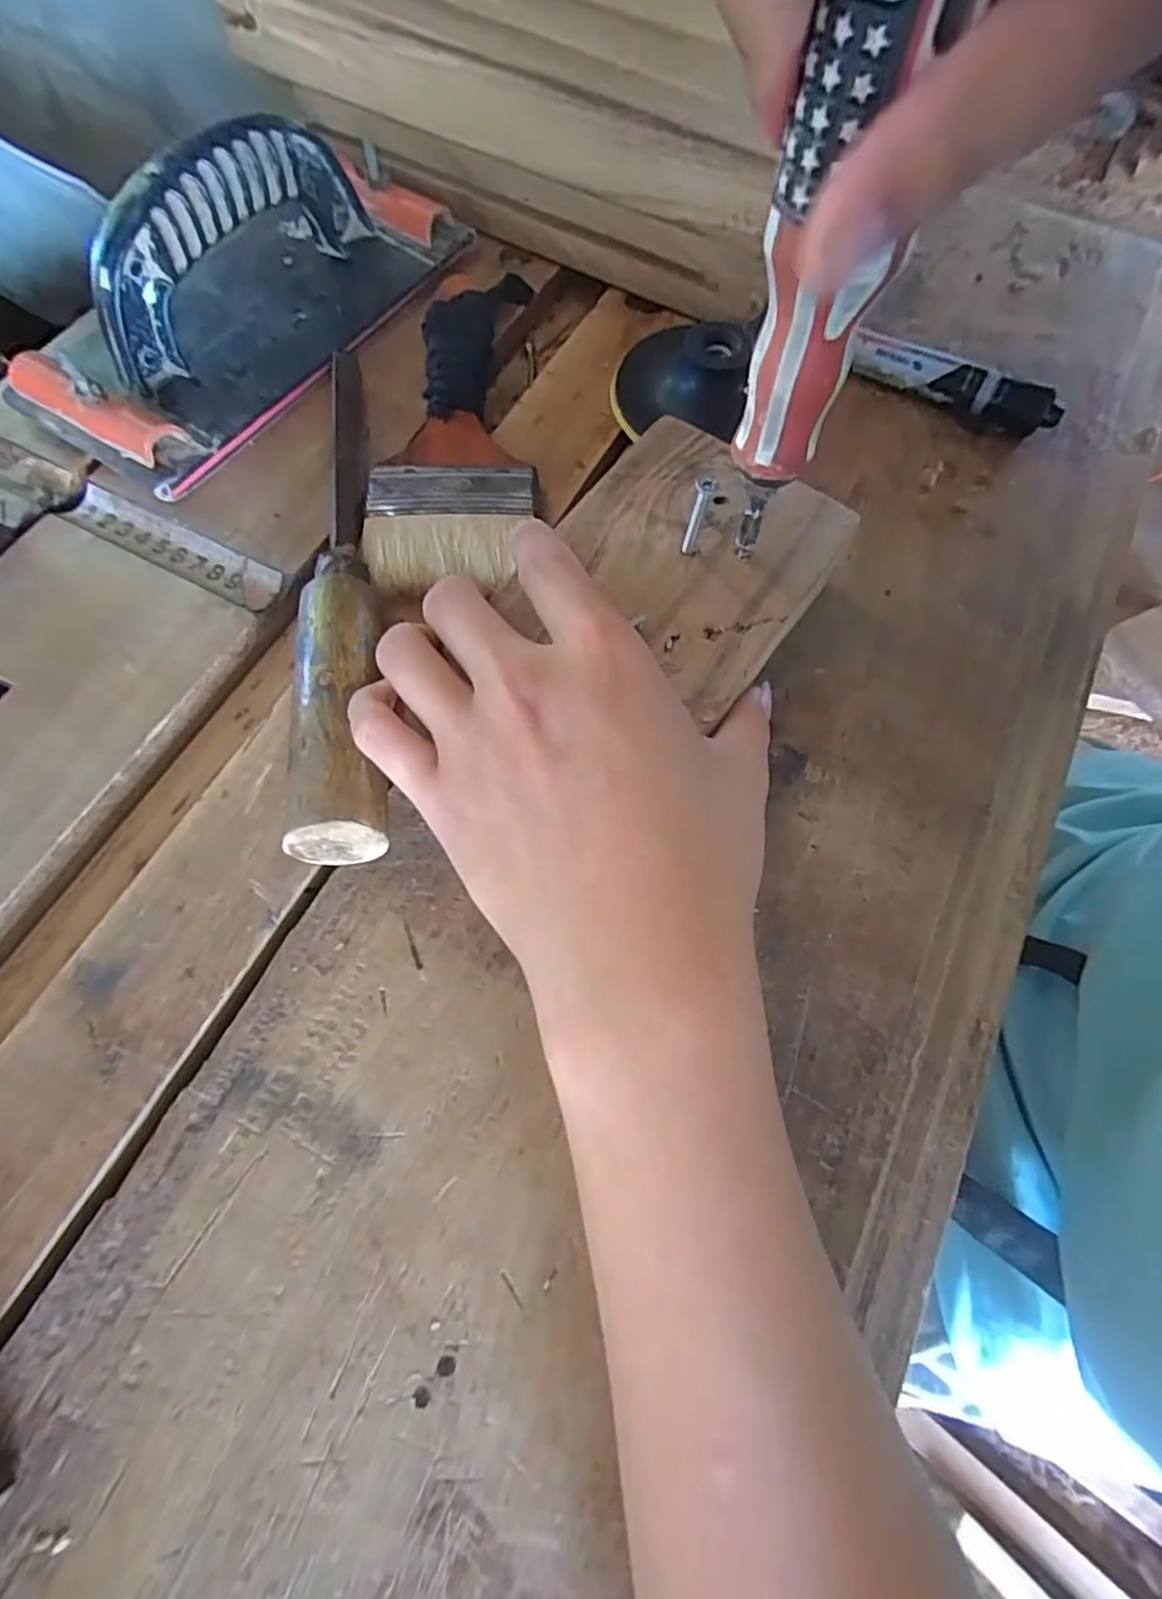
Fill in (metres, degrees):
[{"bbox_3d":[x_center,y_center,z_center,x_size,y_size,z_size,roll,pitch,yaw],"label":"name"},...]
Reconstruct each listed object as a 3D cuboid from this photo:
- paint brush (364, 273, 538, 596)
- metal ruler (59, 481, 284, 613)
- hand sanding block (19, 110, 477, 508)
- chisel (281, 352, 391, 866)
[{"bbox_3d":[-0.055,-0.174,0.301,0.067,0.015,0.192,1,69,-1],"label":"paint brush"},{"bbox_3d":[-0.180,-0.111,0.288,0.108,0.007,0.020,26,82,9],"label":"metal ruler"},{"bbox_3d":[-0.154,-0.246,0.296,0.099,0.067,0.217,35,72,11],"label":"hand sanding block"},{"bbox_3d":[-0.092,-0.087,0.251,0.028,0.042,0.238,-8,70,-5],"label":"chisel"}]

